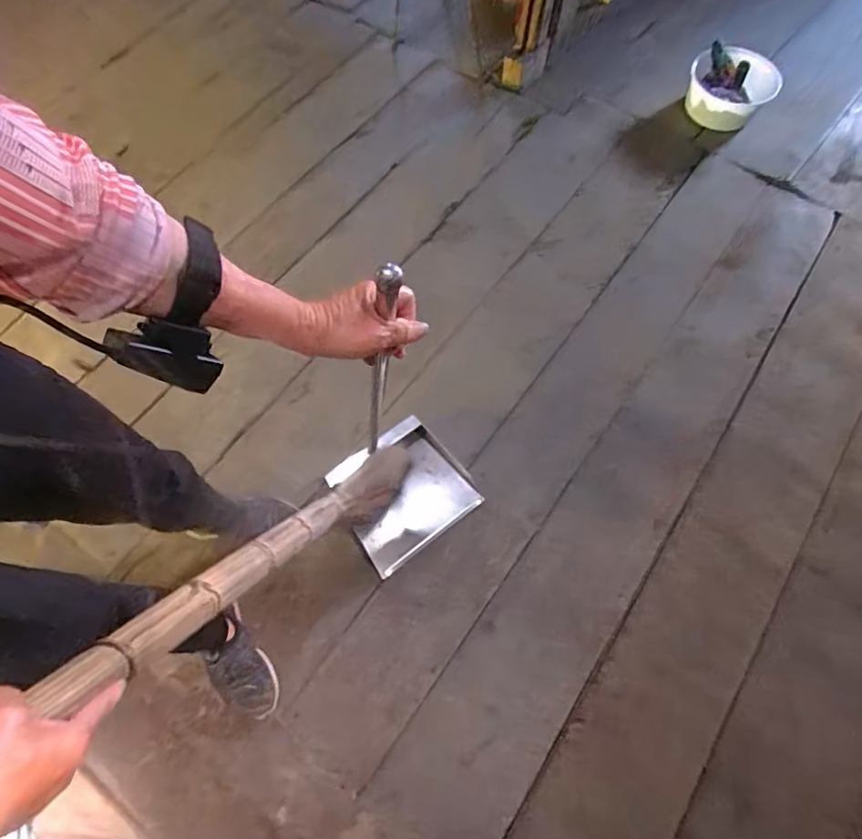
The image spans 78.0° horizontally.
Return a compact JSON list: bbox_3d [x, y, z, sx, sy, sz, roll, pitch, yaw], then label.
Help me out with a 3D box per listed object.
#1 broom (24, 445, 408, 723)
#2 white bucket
[{"bbox_3d":[-0.196,0.181,0.736,0.049,0.697,0.149,29,107,12],"label":"broom"},{"bbox_3d":[0.843,-0.932,1.501,0.228,0.131,0.228,0,69,-1],"label":"white bucket"}]

